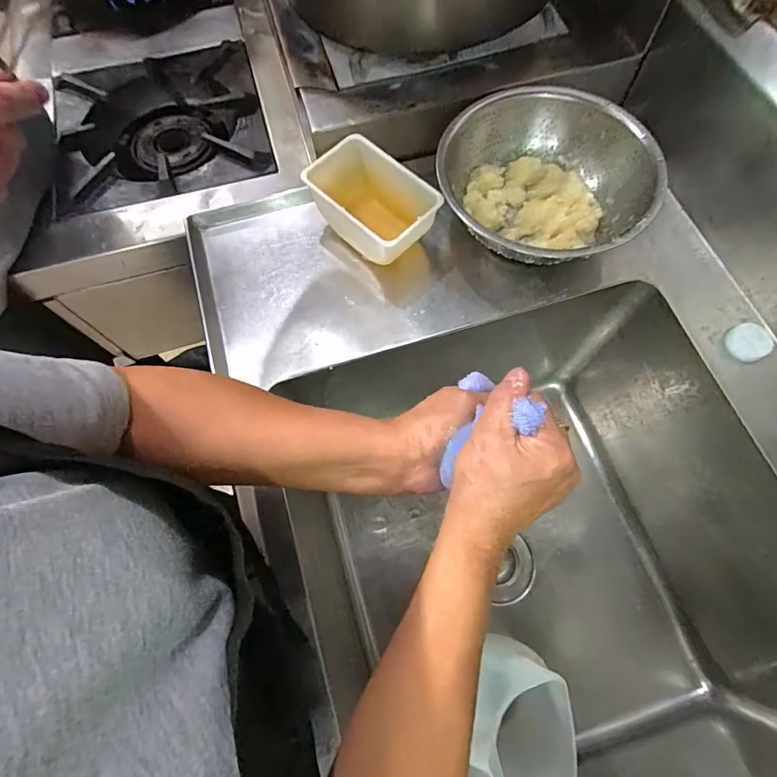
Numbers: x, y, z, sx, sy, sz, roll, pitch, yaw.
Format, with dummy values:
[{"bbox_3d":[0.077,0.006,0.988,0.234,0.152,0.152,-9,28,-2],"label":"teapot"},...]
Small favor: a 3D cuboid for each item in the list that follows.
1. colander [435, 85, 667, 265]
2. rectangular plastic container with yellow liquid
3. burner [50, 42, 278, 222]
[{"bbox_3d":[0.173,-0.229,0.504,0.224,0.076,0.227,0,69,1],"label":"colander"},{"bbox_3d":[-0.017,-0.208,0.506,0.141,0.080,0.093,43,75,15],"label":"rectangular plastic container with yellow liquid"},{"bbox_3d":[-0.346,-0.401,0.683,0.305,0.059,0.316,-15,70,-5],"label":"burner"}]

